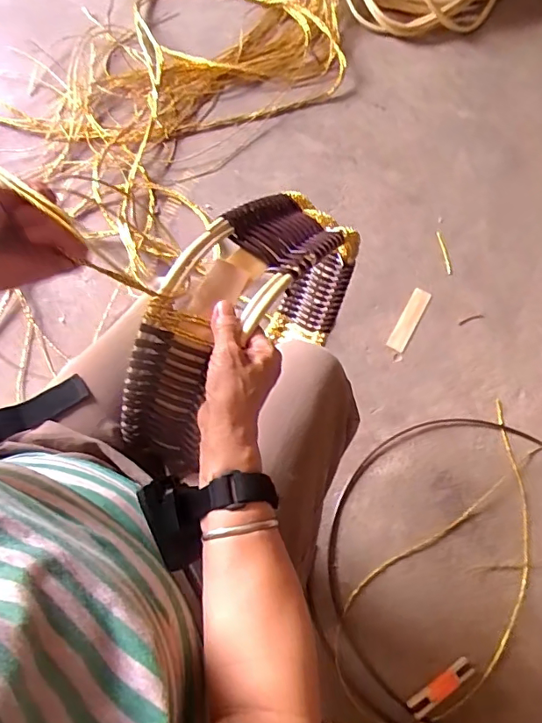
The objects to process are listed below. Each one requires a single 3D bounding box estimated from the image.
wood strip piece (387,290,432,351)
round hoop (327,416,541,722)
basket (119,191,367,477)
[{"bbox_3d":[0.301,-0.091,1.114,0.038,0.006,0.166,29,71,8],"label":"wood strip piece"},{"bbox_3d":[0.382,0.373,0.913,0.549,0.022,0.553,1,69,-2],"label":"round hoop"},{"bbox_3d":[-0.026,-0.034,0.615,0.110,0.337,0.366,36,72,11],"label":"basket"}]

